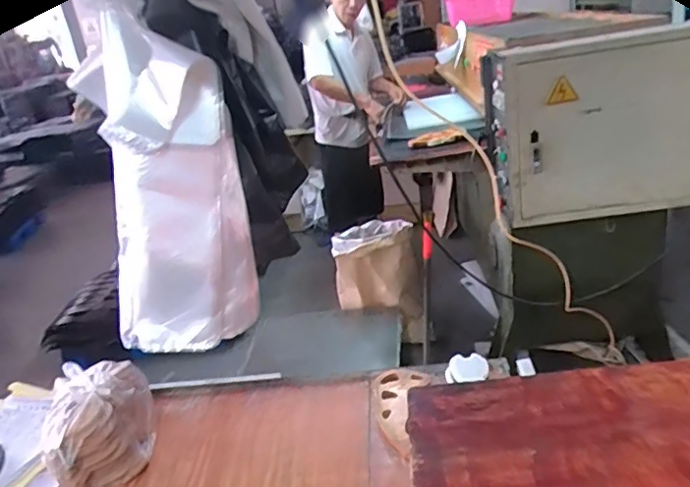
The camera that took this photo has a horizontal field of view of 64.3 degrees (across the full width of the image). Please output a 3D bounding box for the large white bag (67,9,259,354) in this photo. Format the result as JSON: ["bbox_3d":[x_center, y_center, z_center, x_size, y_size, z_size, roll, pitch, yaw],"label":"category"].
[{"bbox_3d":[-0.257,-0.070,0.808,0.202,0.428,0.175,-11,24,-8],"label":"large white bag"}]

